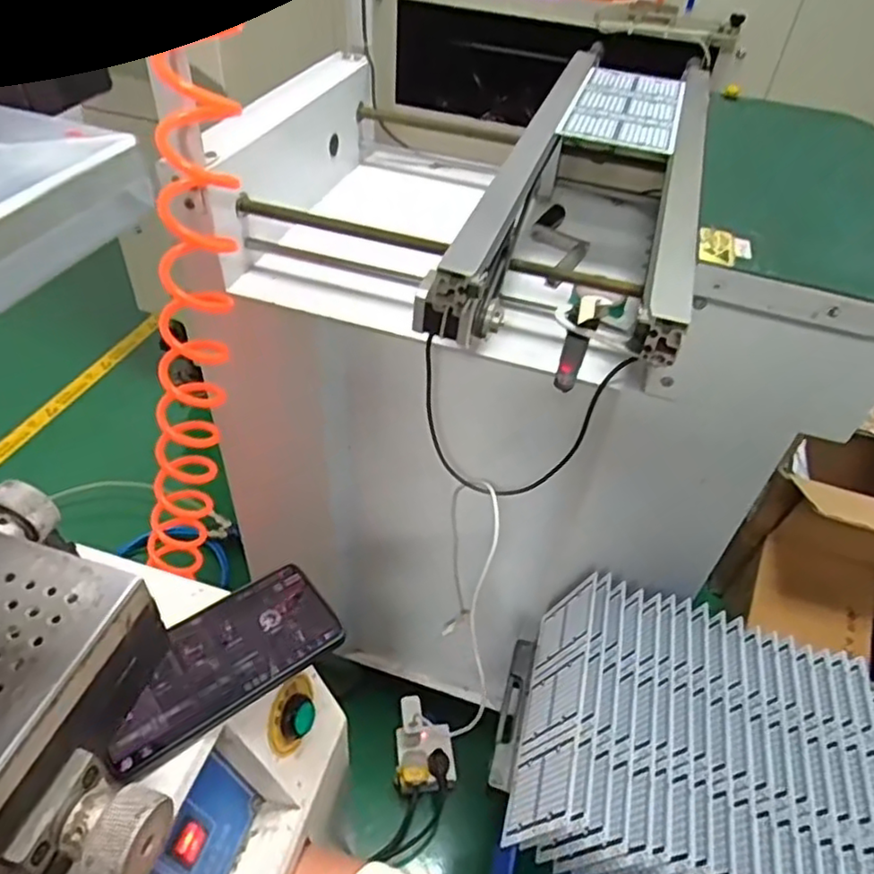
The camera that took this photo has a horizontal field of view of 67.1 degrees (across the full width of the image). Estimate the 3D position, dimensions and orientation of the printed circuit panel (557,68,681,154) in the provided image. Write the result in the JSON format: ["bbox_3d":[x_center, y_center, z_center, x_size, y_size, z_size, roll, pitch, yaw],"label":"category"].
[{"bbox_3d":[0.214,-0.374,0.740,0.114,0.006,0.260,16,45,10],"label":"printed circuit panel"}]

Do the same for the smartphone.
[{"bbox_3d":[-0.145,0.147,0.440,0.153,0.009,0.076,-28,53,-29],"label":"smartphone"}]

